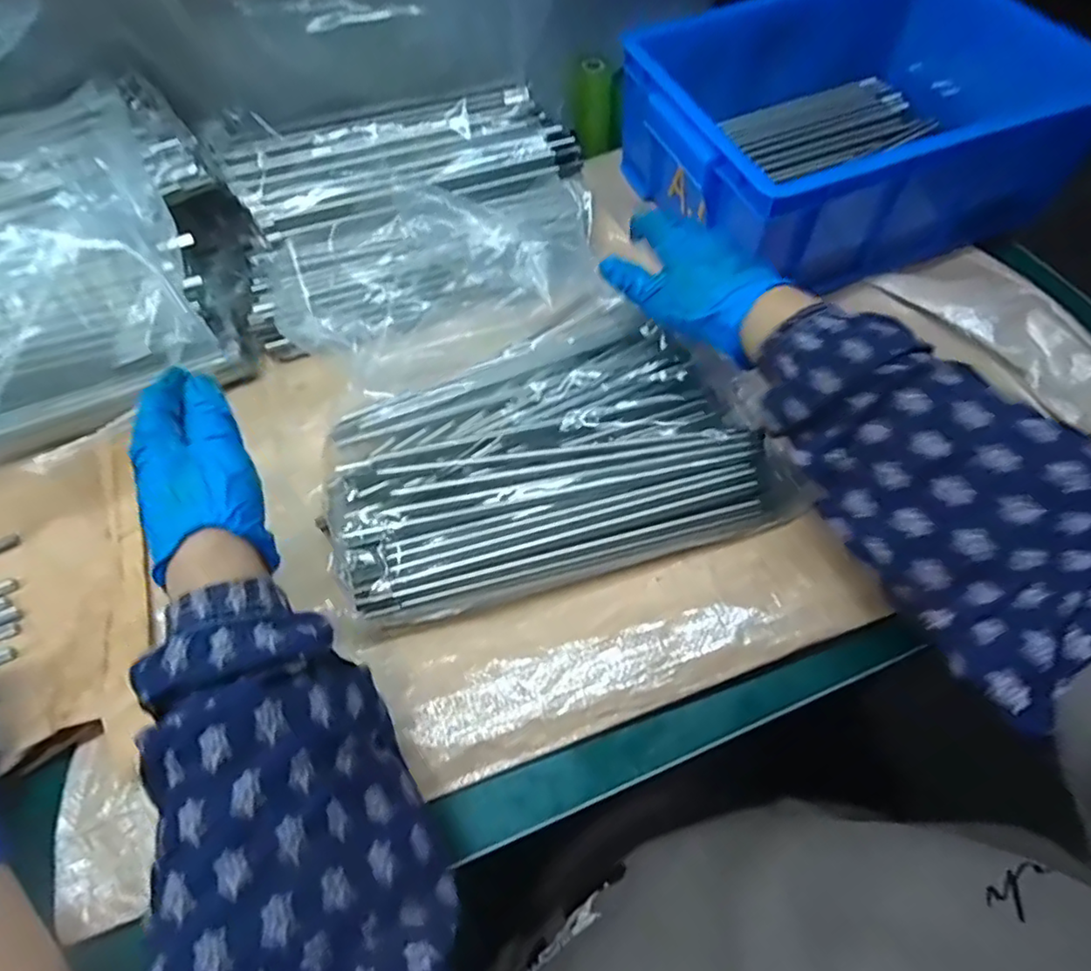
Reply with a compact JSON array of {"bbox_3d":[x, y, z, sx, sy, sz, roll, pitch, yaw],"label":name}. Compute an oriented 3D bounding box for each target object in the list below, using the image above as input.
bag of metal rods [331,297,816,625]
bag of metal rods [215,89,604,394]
[{"bbox_3d":[-0.002,-0.032,0.428,0.285,0.030,0.195,-13,66,-5],"label":"bag of metal rods"},{"bbox_3d":[-0.106,-0.221,0.519,0.302,0.078,0.214,-17,59,-7],"label":"bag of metal rods"}]

